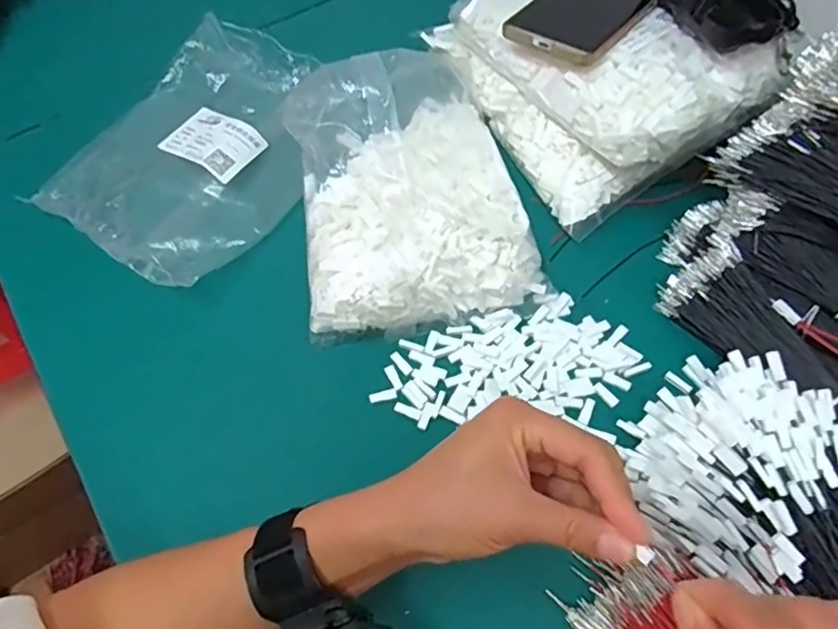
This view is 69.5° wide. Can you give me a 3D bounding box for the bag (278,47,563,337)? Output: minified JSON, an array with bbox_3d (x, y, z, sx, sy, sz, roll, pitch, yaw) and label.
[{"bbox_3d":[-0.014,-0.107,0.472,0.175,0.079,0.228,-13,63,-6],"label":"bag"}]

